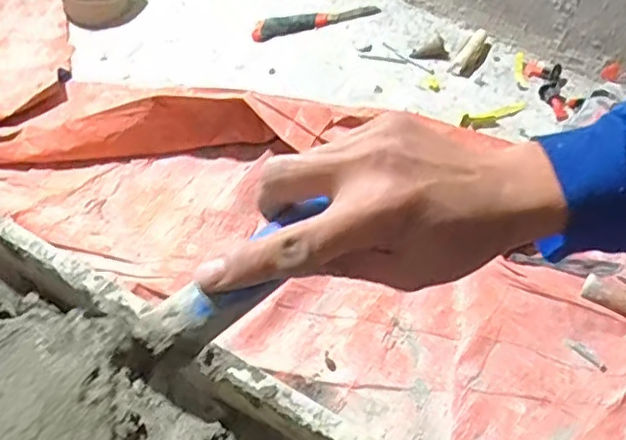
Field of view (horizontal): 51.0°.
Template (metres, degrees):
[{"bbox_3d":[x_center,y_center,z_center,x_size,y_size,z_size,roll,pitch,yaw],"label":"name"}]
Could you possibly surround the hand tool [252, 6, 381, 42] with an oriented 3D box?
[{"bbox_3d":[0.005,-0.340,1.112,0.226,0.024,0.039,-14,52,-10],"label":"hand tool"}]

